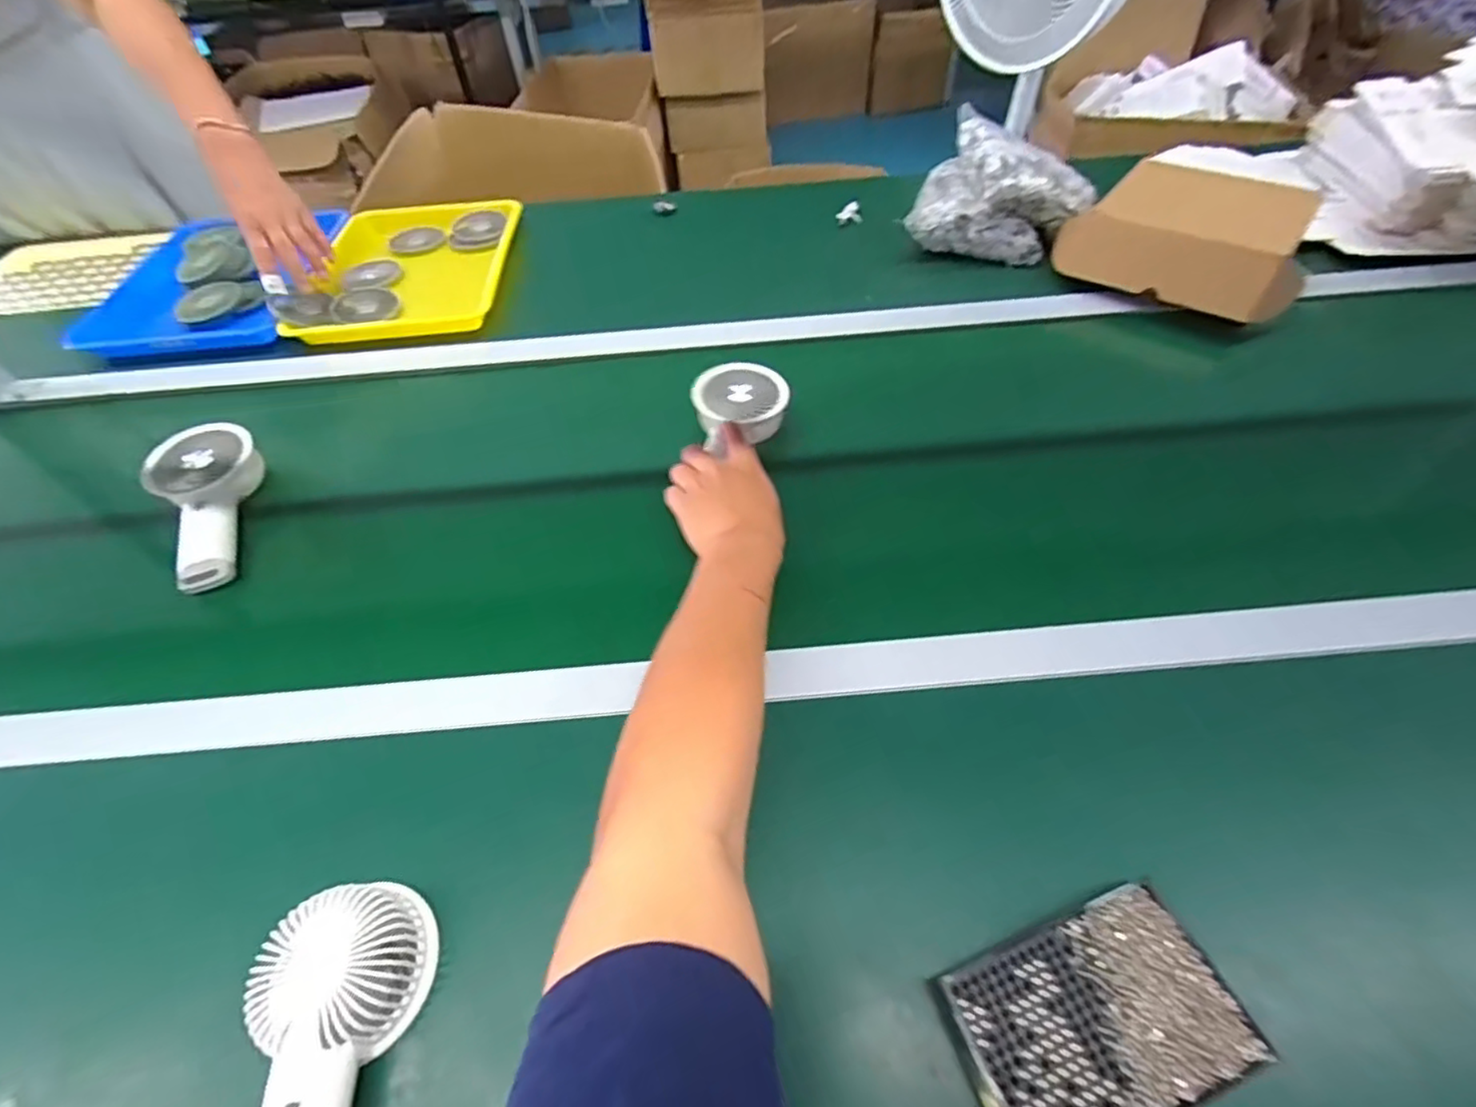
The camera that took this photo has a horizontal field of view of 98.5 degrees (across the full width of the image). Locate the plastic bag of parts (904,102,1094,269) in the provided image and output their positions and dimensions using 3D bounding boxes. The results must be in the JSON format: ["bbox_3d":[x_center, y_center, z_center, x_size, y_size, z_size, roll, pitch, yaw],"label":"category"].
[{"bbox_3d":[0.323,-0.453,0.802,0.209,0.108,0.149,26,58,22],"label":"plastic bag of parts"}]

